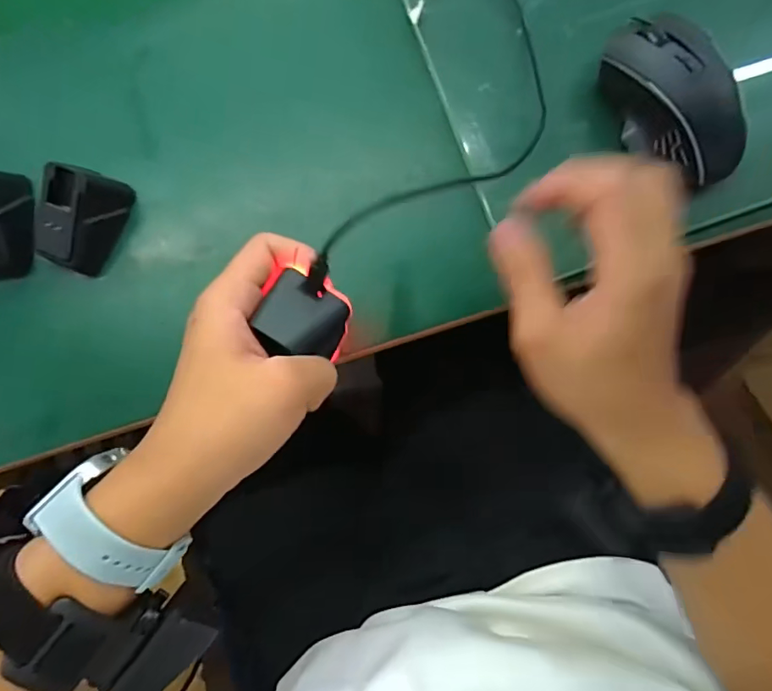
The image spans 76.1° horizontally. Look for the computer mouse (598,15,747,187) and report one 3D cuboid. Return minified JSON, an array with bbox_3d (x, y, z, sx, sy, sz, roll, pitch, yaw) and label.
[{"bbox_3d":[0.191,-0.163,0.329,0.058,0.047,0.114,-22,84,-2],"label":"computer mouse"}]

